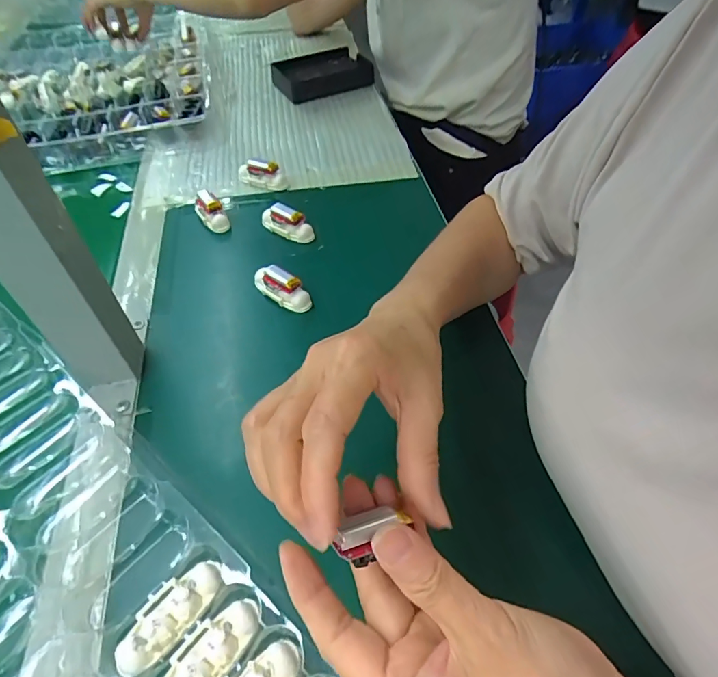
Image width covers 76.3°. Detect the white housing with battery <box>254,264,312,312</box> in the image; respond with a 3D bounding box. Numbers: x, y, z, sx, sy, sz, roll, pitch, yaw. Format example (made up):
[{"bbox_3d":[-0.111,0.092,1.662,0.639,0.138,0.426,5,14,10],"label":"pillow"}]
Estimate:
[{"bbox_3d":[-0.071,-0.047,0.409,0.062,0.030,0.017,27,55,22],"label":"white housing with battery"}]

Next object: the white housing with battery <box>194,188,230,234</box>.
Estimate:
[{"bbox_3d":[-0.157,-0.135,0.487,0.024,0.031,0.041,-26,54,-20],"label":"white housing with battery"}]

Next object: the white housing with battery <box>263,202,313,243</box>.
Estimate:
[{"bbox_3d":[-0.076,-0.121,0.473,0.058,0.030,0.020,26,55,21],"label":"white housing with battery"}]

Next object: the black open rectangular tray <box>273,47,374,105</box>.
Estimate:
[{"bbox_3d":[-0.057,-0.407,0.710,0.151,0.035,0.092,-29,55,-21],"label":"black open rectangular tray"}]

